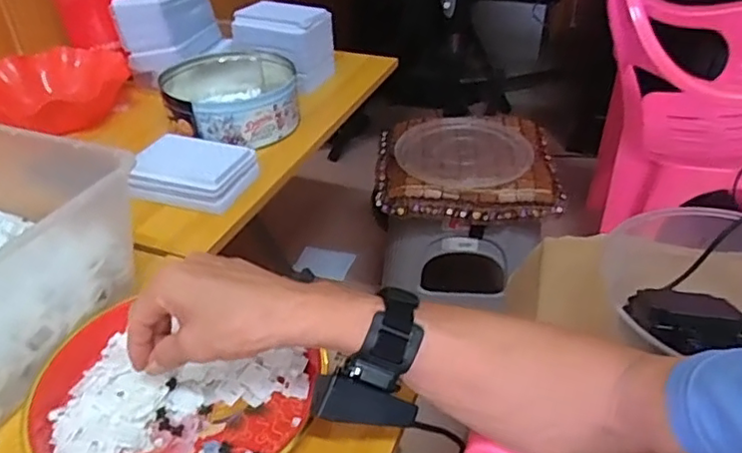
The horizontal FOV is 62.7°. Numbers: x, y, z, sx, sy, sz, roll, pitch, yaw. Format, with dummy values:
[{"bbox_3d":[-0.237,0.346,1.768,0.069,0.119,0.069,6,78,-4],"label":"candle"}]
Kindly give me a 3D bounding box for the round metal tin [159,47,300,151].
[{"bbox_3d":[-0.194,-0.177,0.852,0.179,0.066,0.195,-8,37,-9],"label":"round metal tin"}]

